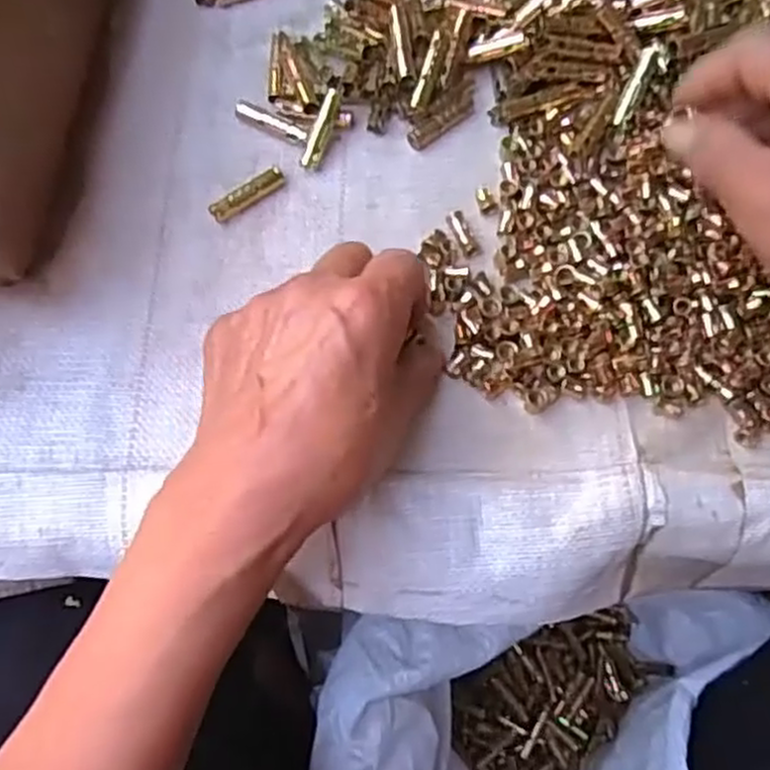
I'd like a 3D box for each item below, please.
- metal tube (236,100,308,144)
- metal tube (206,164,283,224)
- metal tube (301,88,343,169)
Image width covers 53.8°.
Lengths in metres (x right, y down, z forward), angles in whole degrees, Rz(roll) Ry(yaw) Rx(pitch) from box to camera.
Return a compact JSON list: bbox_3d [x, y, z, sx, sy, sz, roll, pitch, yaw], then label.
[{"bbox_3d":[-0.057,-0.132,0.382,0.043,0.006,0.009,28,76,8],"label":"metal tube"},{"bbox_3d":[-0.066,-0.093,0.366,0.041,0.007,0.008,-36,77,-10],"label":"metal tube"},{"bbox_3d":[-0.031,-0.126,0.374,0.009,0.008,0.040,22,94,6],"label":"metal tube"}]

